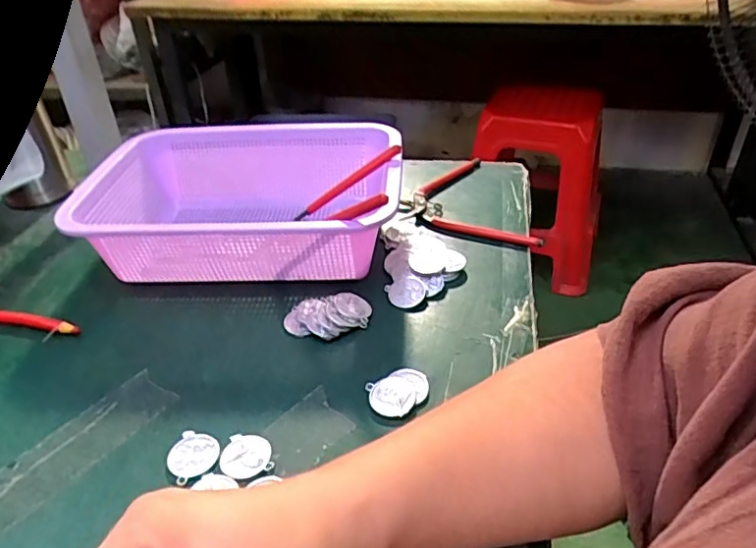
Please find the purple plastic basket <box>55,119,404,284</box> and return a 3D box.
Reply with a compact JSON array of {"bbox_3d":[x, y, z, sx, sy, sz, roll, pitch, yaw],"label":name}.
[{"bbox_3d":[-0.112,-0.061,0.513,0.254,0.084,0.188,0,37,6],"label":"purple plastic basket"}]

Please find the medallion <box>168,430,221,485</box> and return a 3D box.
[{"bbox_3d":[-0.111,0.106,0.344,0.028,0.004,0.032,-27,42,-28],"label":"medallion"}]

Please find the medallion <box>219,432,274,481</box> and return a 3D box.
[{"bbox_3d":[-0.079,0.107,0.341,0.028,0.004,0.032,-18,39,-19],"label":"medallion"}]

